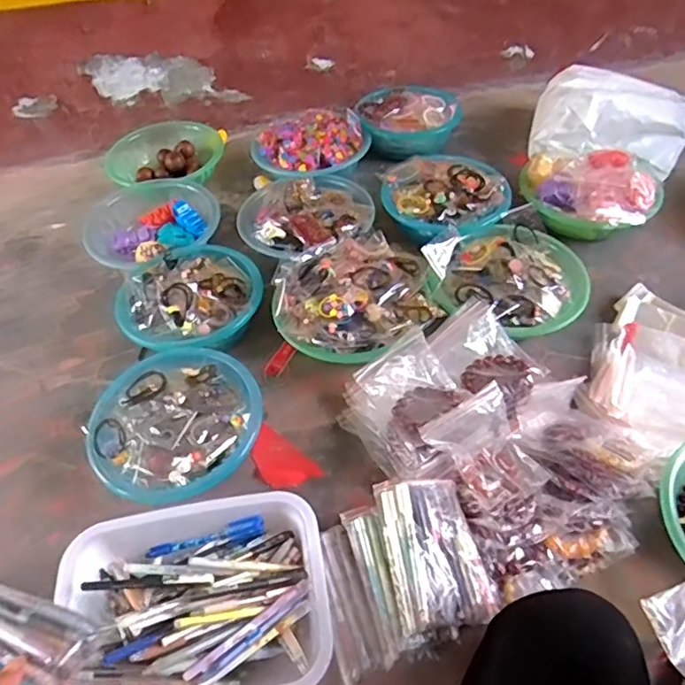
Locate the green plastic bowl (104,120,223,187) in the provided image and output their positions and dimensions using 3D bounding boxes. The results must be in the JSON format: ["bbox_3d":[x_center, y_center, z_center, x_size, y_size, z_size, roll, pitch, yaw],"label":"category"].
[{"bbox_3d":[-0.374,-0.376,1.197,0.227,0.070,0.232,-2,50,2],"label":"green plastic bowl"}]

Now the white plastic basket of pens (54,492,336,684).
[{"bbox_3d":[-0.159,0.283,0.624,0.285,0.102,0.217,-10,51,-5],"label":"white plastic basket of pens"}]

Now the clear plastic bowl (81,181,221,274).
[{"bbox_3d":[-0.347,-0.197,1.051,0.239,0.081,0.223,-2,50,2],"label":"clear plastic bowl"}]

